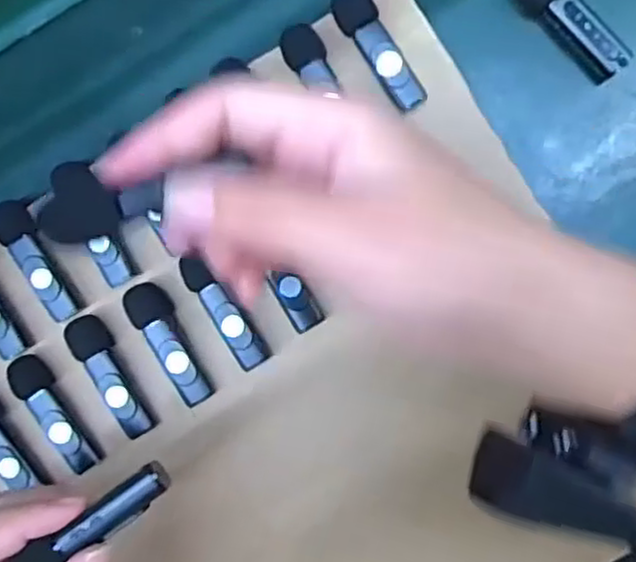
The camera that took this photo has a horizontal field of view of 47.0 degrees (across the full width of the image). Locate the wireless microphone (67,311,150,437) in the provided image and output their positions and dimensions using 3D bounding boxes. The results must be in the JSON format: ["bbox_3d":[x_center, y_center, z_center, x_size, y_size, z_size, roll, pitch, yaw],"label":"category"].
[{"bbox_3d":[-0.102,0.047,0.356,0.020,0.011,0.064,-27,85,4],"label":"wireless microphone"}]

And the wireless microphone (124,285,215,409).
[{"bbox_3d":[-0.071,0.030,0.354,0.020,0.010,0.064,-36,84,3],"label":"wireless microphone"}]

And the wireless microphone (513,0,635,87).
[{"bbox_3d":[0.121,-0.124,0.349,0.020,0.015,0.064,-43,84,2],"label":"wireless microphone"}]

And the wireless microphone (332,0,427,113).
[{"bbox_3d":[0.029,-0.111,0.350,0.019,0.011,0.065,-32,84,4],"label":"wireless microphone"}]

